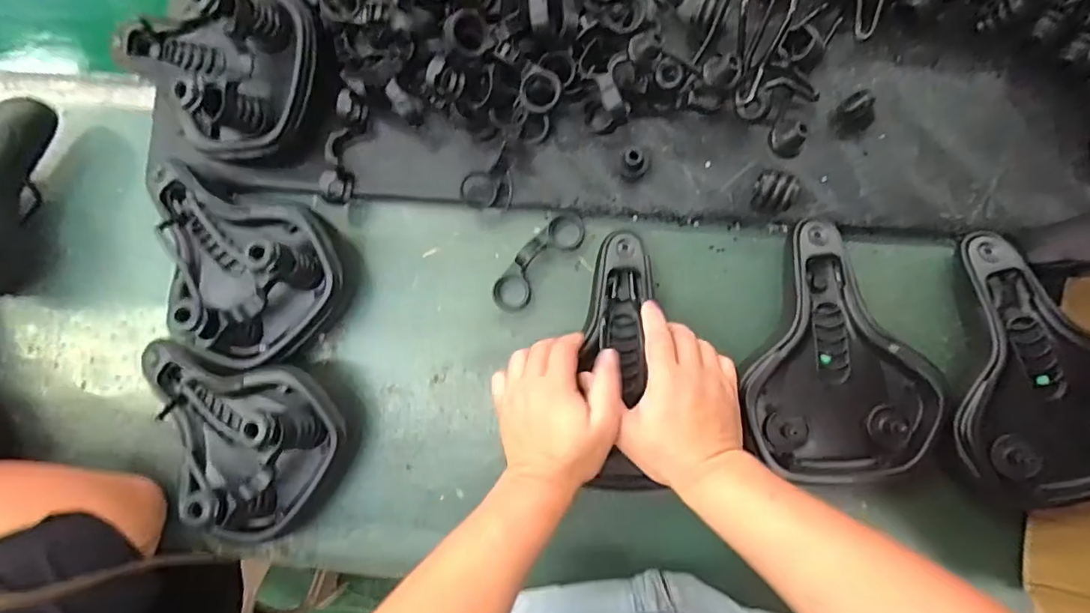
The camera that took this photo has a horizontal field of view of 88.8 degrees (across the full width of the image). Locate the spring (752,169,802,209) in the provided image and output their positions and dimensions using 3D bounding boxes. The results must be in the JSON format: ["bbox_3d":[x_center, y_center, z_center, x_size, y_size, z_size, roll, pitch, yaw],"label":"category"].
[{"bbox_3d":[0.230,-0.114,0.560,0.036,0.038,0.035,10,87,6],"label":"spring"}]

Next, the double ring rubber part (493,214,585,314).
[{"bbox_3d":[-0.007,-0.047,0.589,0.038,0.027,0.125,41,90,7],"label":"double ring rubber part"}]

